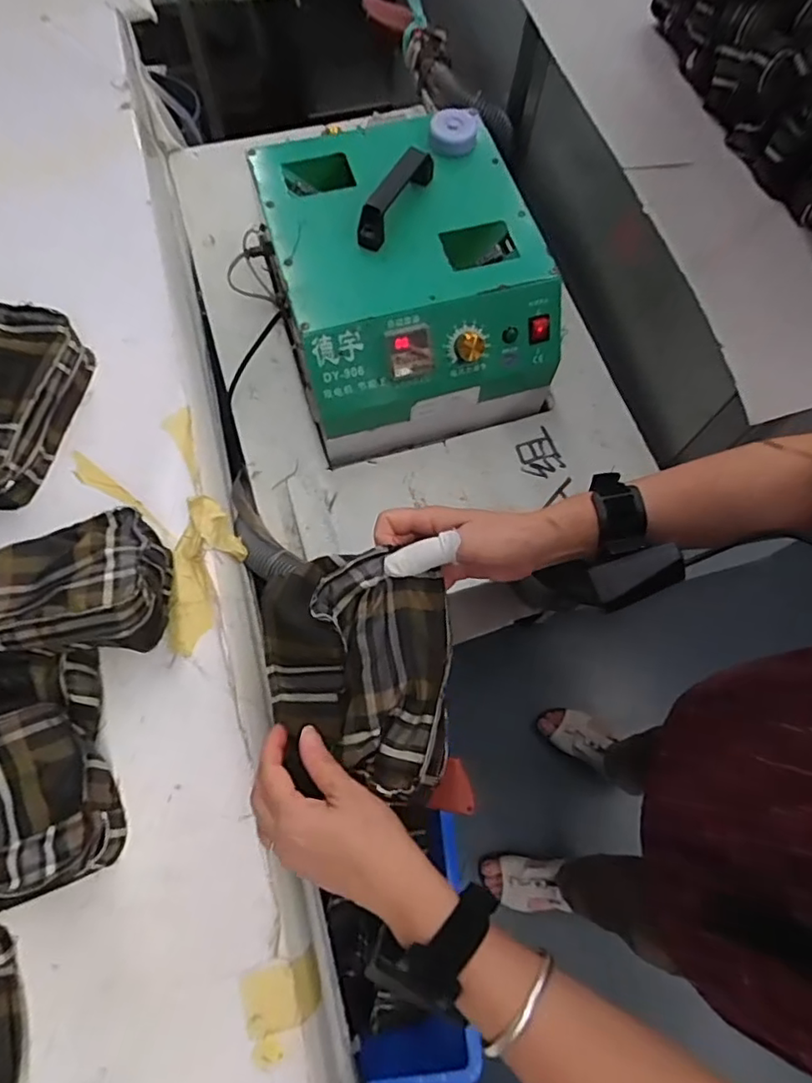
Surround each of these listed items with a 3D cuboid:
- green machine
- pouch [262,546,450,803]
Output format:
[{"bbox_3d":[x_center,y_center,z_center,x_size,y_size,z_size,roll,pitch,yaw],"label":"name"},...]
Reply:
[{"bbox_3d":[-0.004,-0.334,0.746,0.304,0.195,0.356,-16,71,-8],"label":"green machine"},{"bbox_3d":[-0.038,0.096,0.438,0.135,0.067,0.166,0,69,-2],"label":"pouch"}]

